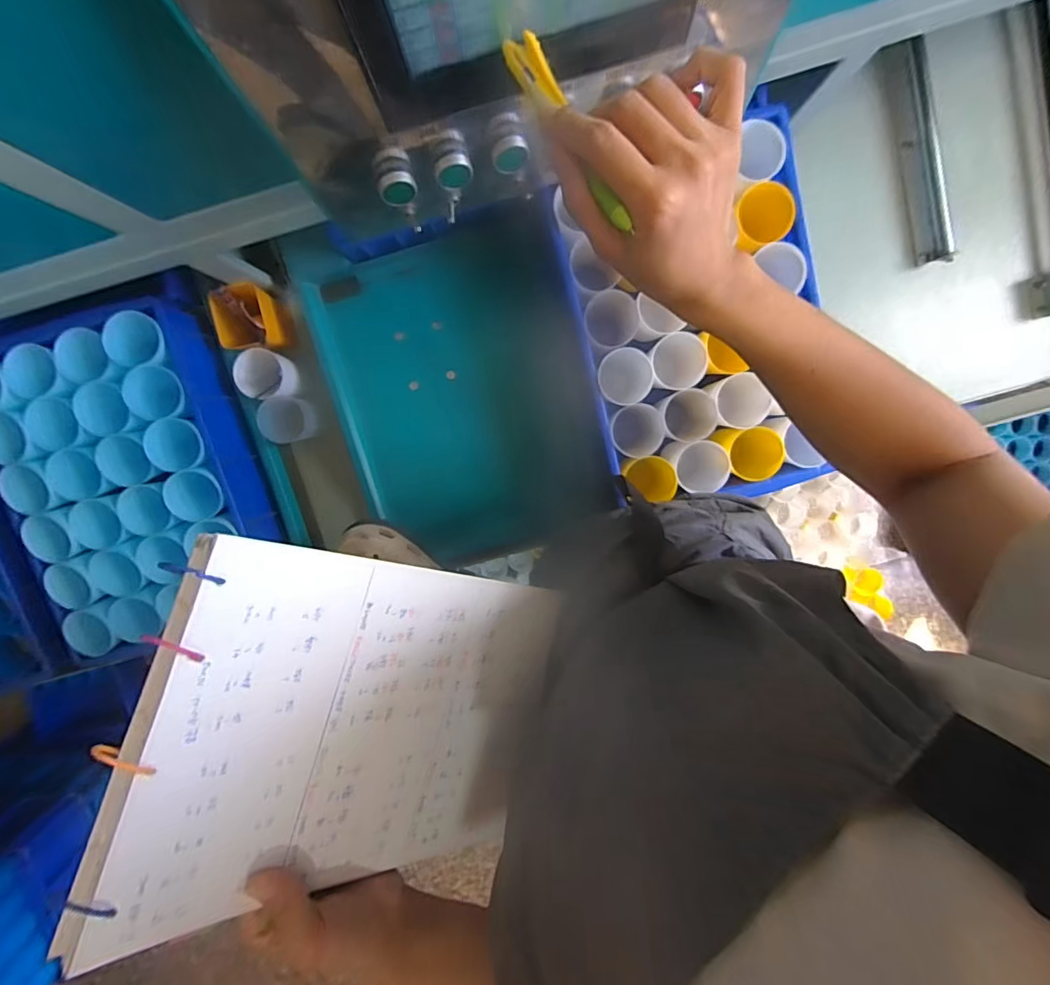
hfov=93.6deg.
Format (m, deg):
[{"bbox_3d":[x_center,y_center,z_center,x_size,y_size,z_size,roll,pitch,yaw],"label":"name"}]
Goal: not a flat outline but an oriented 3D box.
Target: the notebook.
[{"bbox_3d":[-0.091,0.154,0.325,0.271,0.009,0.205,20,85,-44],"label":"notebook"}]

